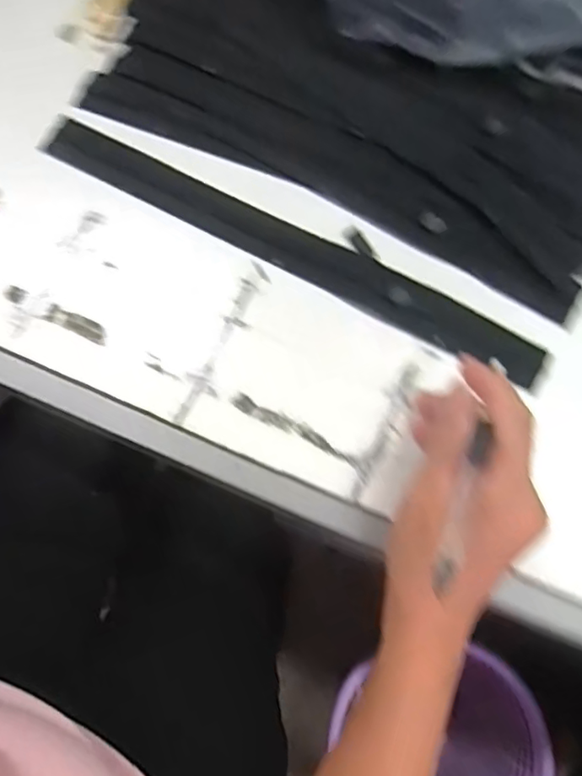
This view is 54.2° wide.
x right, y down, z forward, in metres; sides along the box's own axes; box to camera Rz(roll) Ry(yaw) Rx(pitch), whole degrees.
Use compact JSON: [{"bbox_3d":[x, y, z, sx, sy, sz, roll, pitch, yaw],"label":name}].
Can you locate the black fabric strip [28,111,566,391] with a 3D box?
[{"bbox_3d":[0.001,-0.089,0.363,0.345,0.004,0.033,27,79,4],"label":"black fabric strip"}]

